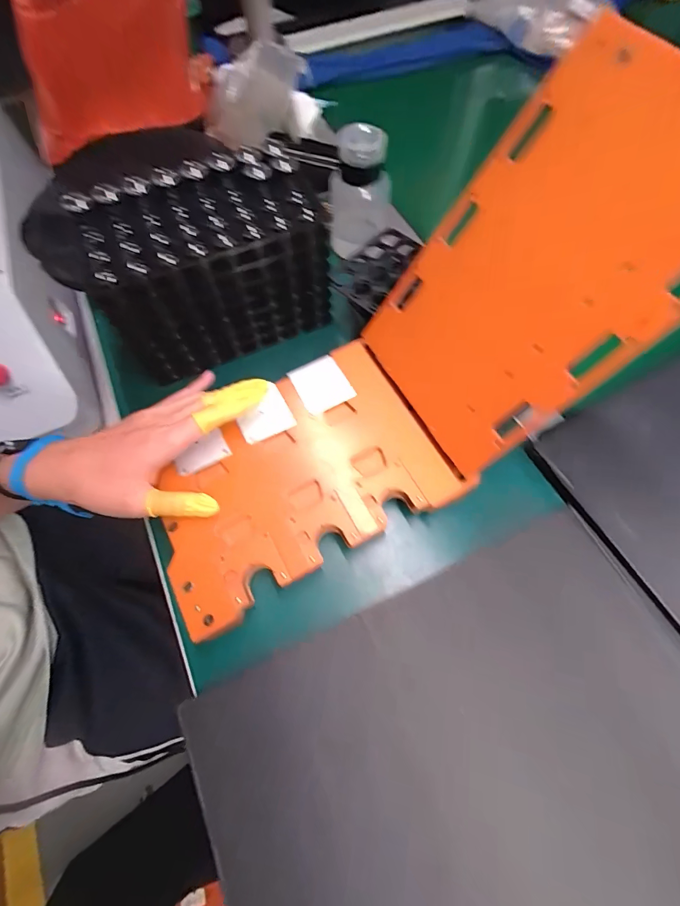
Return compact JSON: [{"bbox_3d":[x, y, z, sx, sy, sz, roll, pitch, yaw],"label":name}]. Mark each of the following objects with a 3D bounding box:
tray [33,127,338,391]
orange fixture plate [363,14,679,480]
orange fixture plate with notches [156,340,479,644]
[{"bbox_3d":[-0.119,-0.169,0.350,0.206,0.142,0.096,-20,68,-7],"label":"tray"},{"bbox_3d":[0.122,-0.110,0.255,0.011,0.231,0.157,-9,60,-45],"label":"orange fixture plate"},{"bbox_3d":[-0.038,0.018,0.314,0.226,0.012,0.156,-28,69,-10],"label":"orange fixture plate with notches"}]

